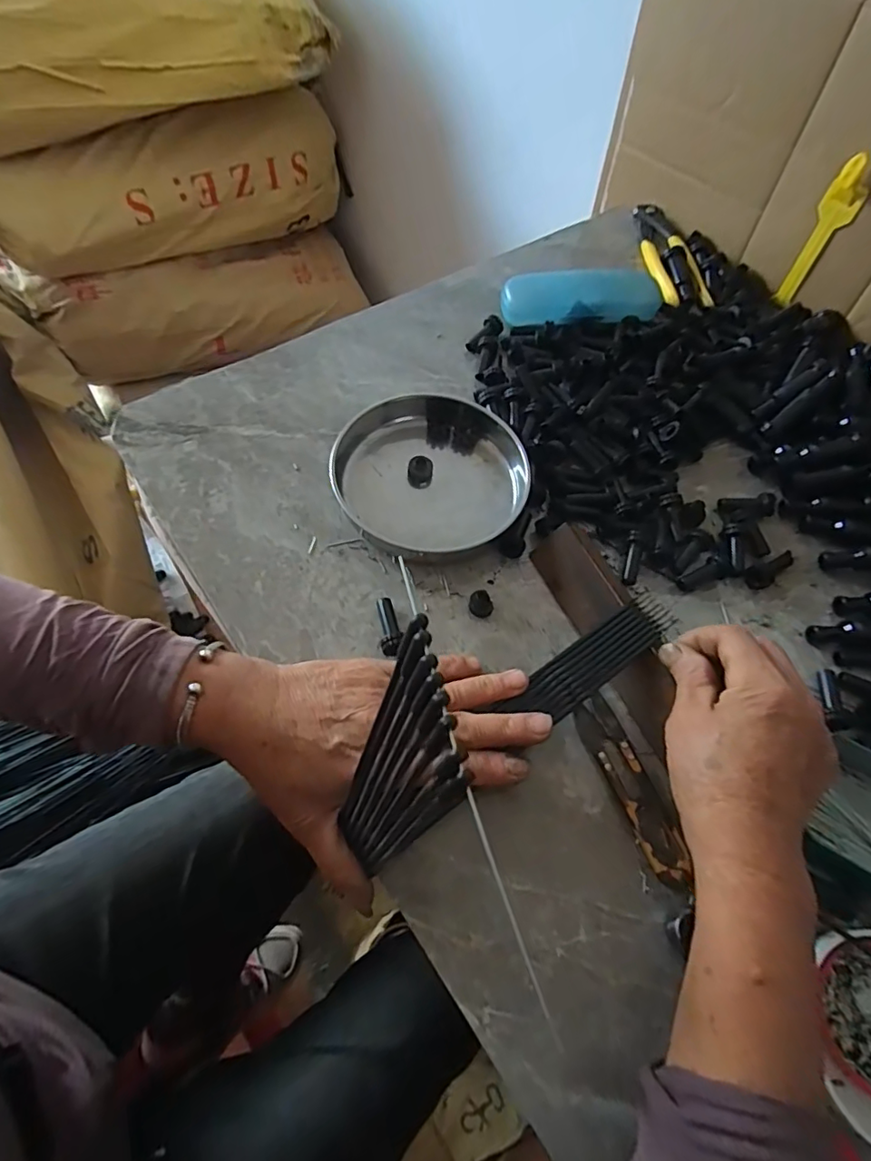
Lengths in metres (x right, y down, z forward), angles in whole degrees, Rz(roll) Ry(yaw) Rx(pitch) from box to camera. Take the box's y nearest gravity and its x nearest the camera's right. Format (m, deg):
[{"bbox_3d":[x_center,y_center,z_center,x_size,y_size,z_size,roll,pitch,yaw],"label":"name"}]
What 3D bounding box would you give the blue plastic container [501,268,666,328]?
[{"bbox_3d":[0.134,-0.261,0.484,0.147,0.022,0.044,-6,64,-8],"label":"blue plastic container"}]

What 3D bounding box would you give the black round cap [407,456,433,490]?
[{"bbox_3d":[-0.012,-0.083,0.405,0.018,0.015,0.019,2,63,-3],"label":"black round cap"}]

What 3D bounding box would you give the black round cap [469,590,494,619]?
[{"bbox_3d":[0.031,0.016,0.360,0.016,0.010,0.016,2,63,-3],"label":"black round cap"}]

